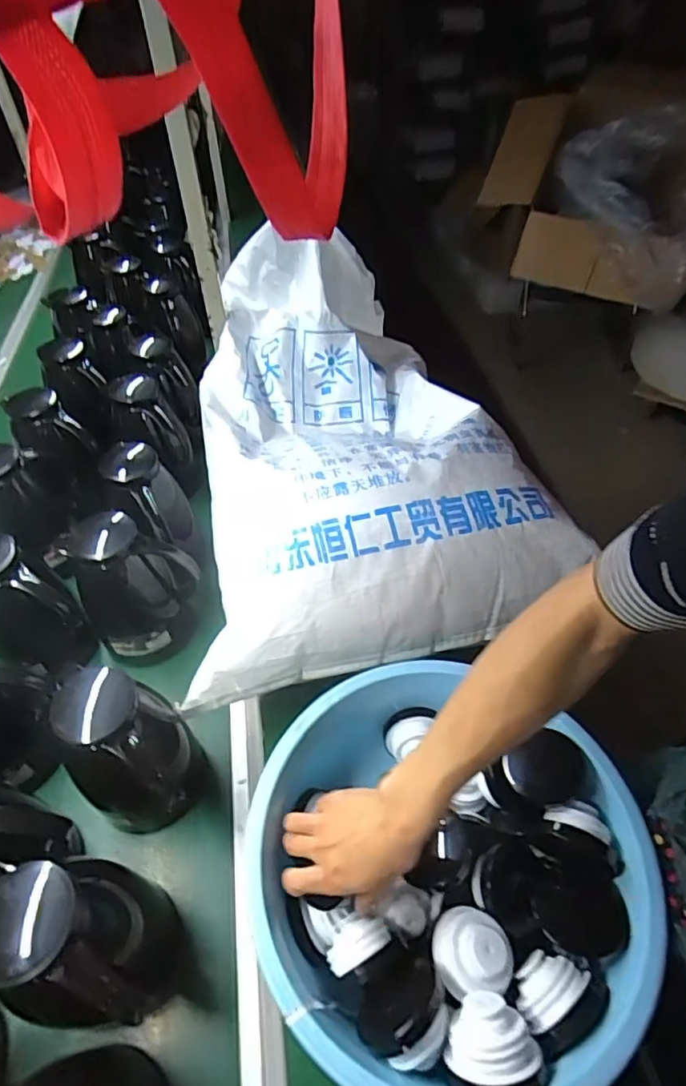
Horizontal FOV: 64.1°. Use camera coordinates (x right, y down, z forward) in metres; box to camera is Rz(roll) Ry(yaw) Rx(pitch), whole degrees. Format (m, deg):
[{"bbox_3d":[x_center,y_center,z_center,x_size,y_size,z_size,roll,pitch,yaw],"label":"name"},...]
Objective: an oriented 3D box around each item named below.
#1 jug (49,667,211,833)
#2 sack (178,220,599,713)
[{"bbox_3d":[-0.227,0.234,0.601,0.128,0.231,0.114,-4,51,2],"label":"jug"},{"bbox_3d":[-0.046,-0.204,0.876,0.467,0.160,0.830,-14,52,-7],"label":"sack"}]

